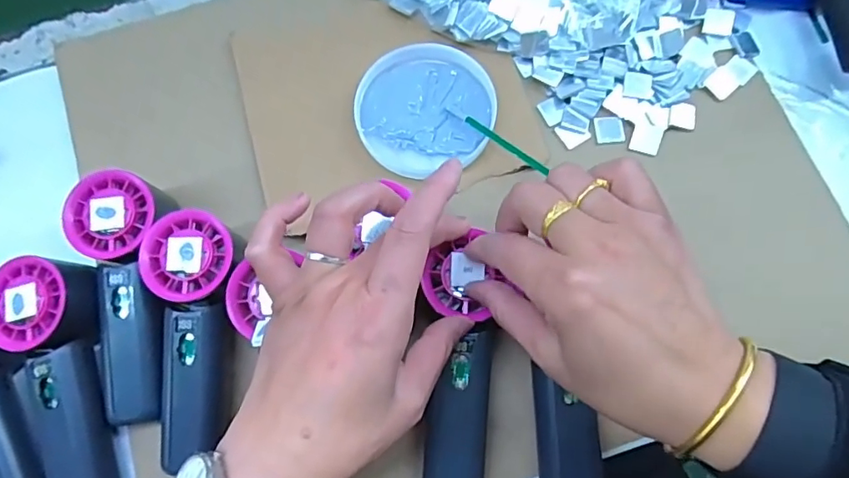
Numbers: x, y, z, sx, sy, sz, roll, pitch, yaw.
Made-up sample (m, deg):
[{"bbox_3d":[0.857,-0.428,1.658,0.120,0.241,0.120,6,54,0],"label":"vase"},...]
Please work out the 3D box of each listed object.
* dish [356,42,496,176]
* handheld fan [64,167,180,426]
[{"bbox_3d":[0.001,-0.097,0.393,0.097,0.022,0.091,-1,74,2],"label":"dish"},{"bbox_3d":[-0.184,0.036,0.343,0.057,0.046,0.154,-13,74,-1],"label":"handheld fan"}]

